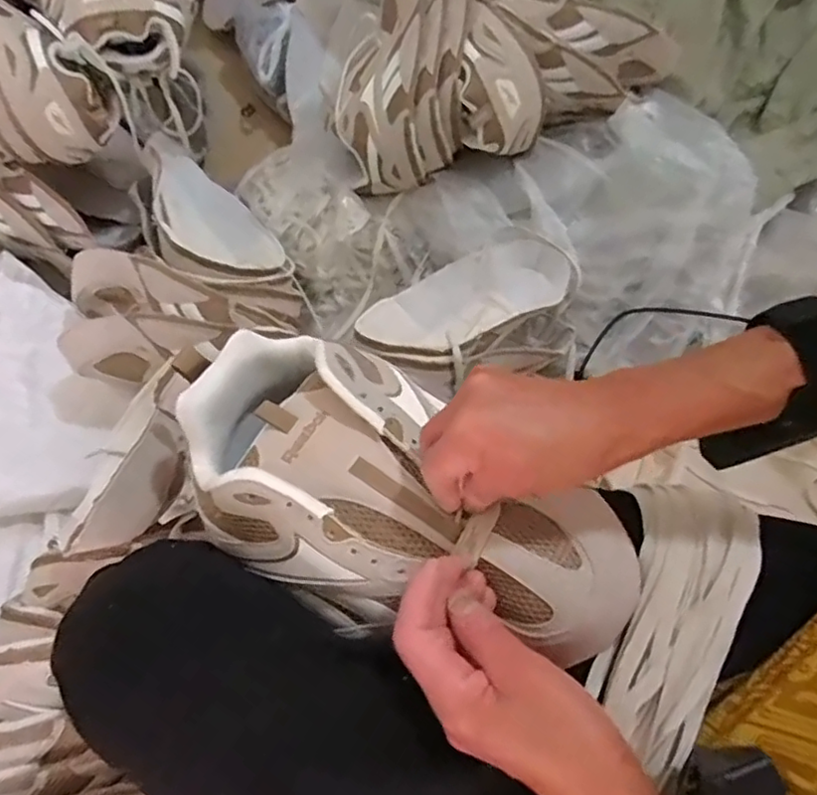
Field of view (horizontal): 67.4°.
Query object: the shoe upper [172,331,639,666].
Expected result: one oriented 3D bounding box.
[{"bbox_3d":[-0.006,0.051,0.336,0.264,0.060,0.134,27,70,10],"label":"shoe upper"}]

